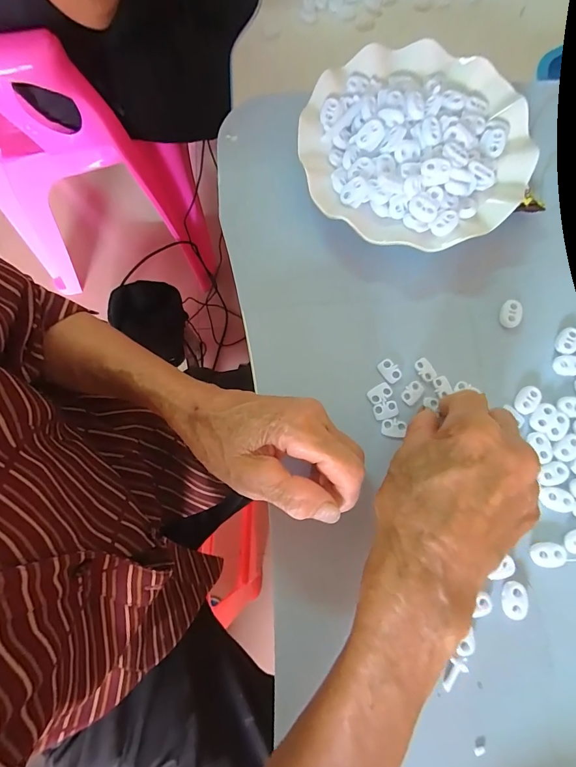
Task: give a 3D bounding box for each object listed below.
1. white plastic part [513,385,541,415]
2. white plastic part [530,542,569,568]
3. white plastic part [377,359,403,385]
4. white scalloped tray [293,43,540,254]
[{"bbox_3d":[0.176,0.012,0.269,0.014,0.005,0.022,39,80,10],"label":"white plastic part"},{"bbox_3d":[0.176,0.115,0.247,0.023,0.004,0.015,-3,76,1],"label":"white plastic part"},{"bbox_3d":[0.077,-0.010,0.276,0.012,0.004,0.018,-33,78,-7],"label":"white plastic part"},{"bbox_3d":[0.101,-0.190,0.291,0.174,0.028,0.166,15,77,5],"label":"white scalloped tray"}]

